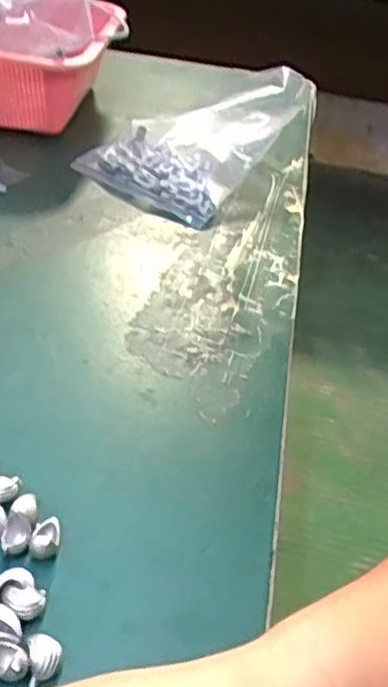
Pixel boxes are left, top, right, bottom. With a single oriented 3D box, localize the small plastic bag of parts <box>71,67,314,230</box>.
[{"bbox_3d":[0.003,-0.186,0.621,0.135,0.081,0.174,29,43,25],"label":"small plastic bag of parts"}]

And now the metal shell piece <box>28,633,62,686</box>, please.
[{"bbox_3d":[-0.058,0.123,0.281,0.012,0.008,0.017,-3,39,-13],"label":"metal shell piece"}]

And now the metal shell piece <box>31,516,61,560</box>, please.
[{"bbox_3d":[-0.066,0.087,0.322,0.011,0.010,0.021,6,38,-2],"label":"metal shell piece"}]

